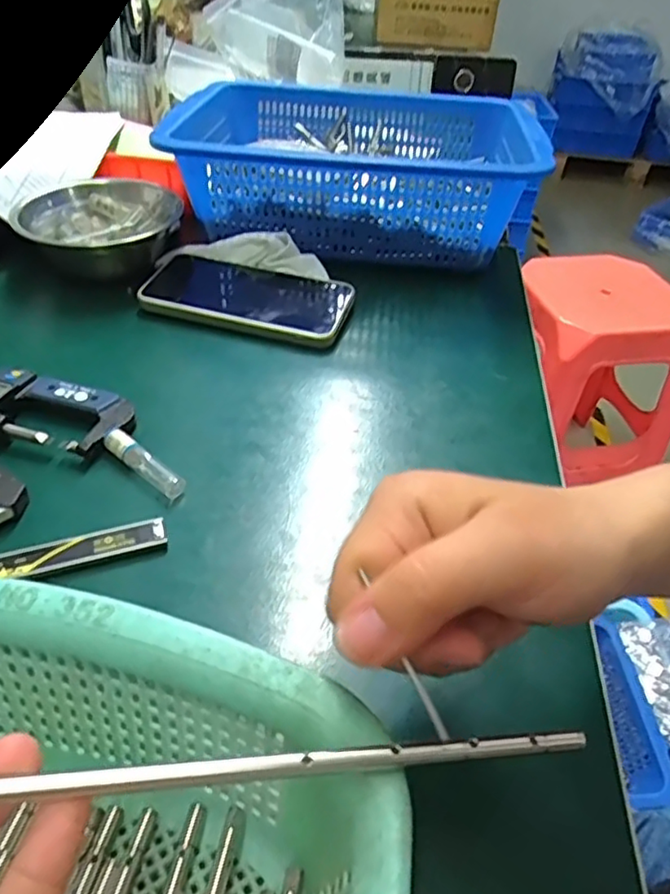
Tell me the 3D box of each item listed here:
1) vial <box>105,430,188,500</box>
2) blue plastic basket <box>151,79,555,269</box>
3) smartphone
[{"bbox_3d":[-0.105,0.009,0.339,0.059,0.013,0.011,30,49,27],"label":"vial"},{"bbox_3d":[0.024,-0.250,0.555,0.299,0.095,0.240,7,43,6],"label":"blue plastic basket"},{"bbox_3d":[-0.072,-0.114,0.466,0.169,0.016,0.081,13,44,13],"label":"smartphone"}]

